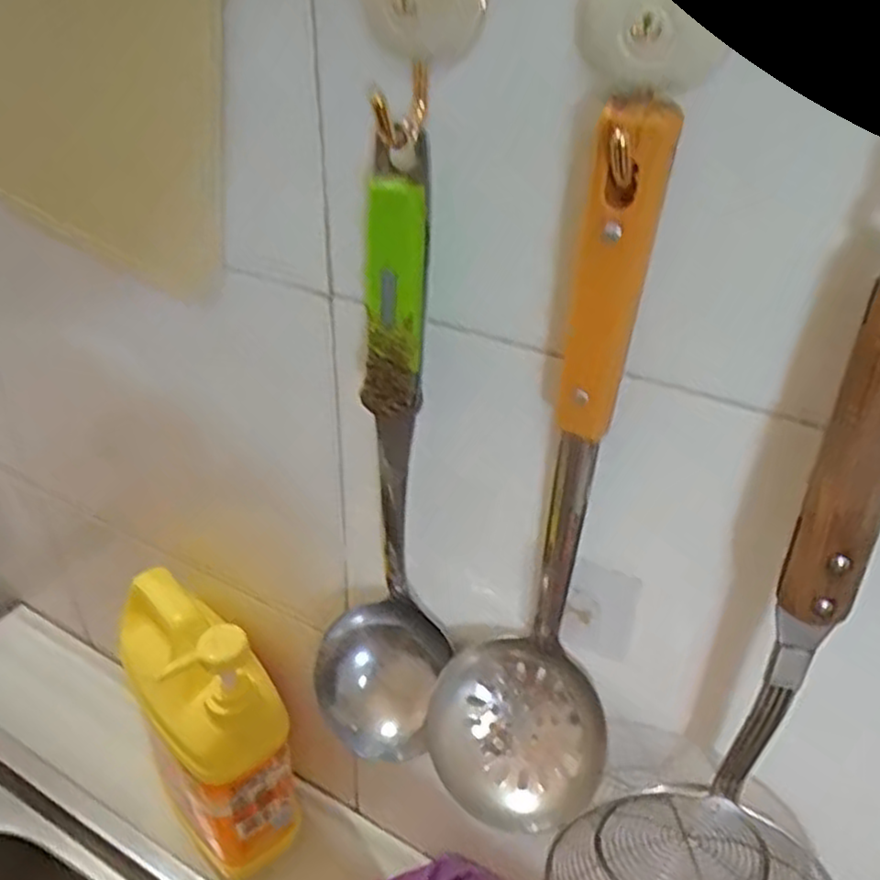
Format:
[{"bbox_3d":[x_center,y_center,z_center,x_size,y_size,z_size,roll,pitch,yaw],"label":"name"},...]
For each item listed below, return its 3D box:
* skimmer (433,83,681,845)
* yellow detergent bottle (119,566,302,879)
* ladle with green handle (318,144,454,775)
[{"bbox_3d":[0.043,0.042,0.310,0.084,0.334,0.065,3,34,2],"label":"skimmer"},{"bbox_3d":[-0.165,0.185,0.507,0.074,0.207,0.130,-22,41,-30],"label":"yellow detergent bottle"},{"bbox_3d":[-0.030,0.029,0.353,0.074,0.326,0.065,-2,35,-6],"label":"ladle with green handle"}]

